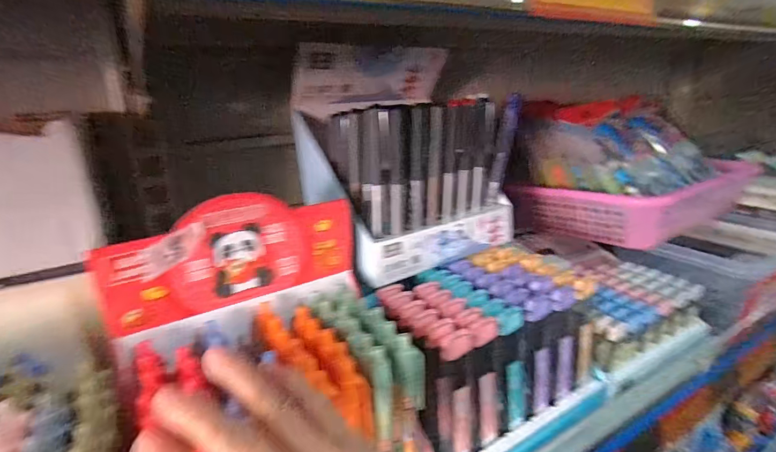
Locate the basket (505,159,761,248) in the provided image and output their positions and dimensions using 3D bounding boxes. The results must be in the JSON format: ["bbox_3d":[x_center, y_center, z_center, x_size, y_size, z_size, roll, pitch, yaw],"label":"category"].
[{"bbox_3d":[0.322,-0.041,0.533,0.247,0.064,0.180,-14,22,-32],"label":"basket"}]

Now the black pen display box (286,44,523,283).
[{"bbox_3d":[0.014,-0.063,0.381,0.171,0.180,0.130,-13,21,-30],"label":"black pen display box"}]

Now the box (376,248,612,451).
[{"bbox_3d":[0.079,0.099,0.335,0.164,0.112,0.106,-13,21,-30],"label":"box"}]

